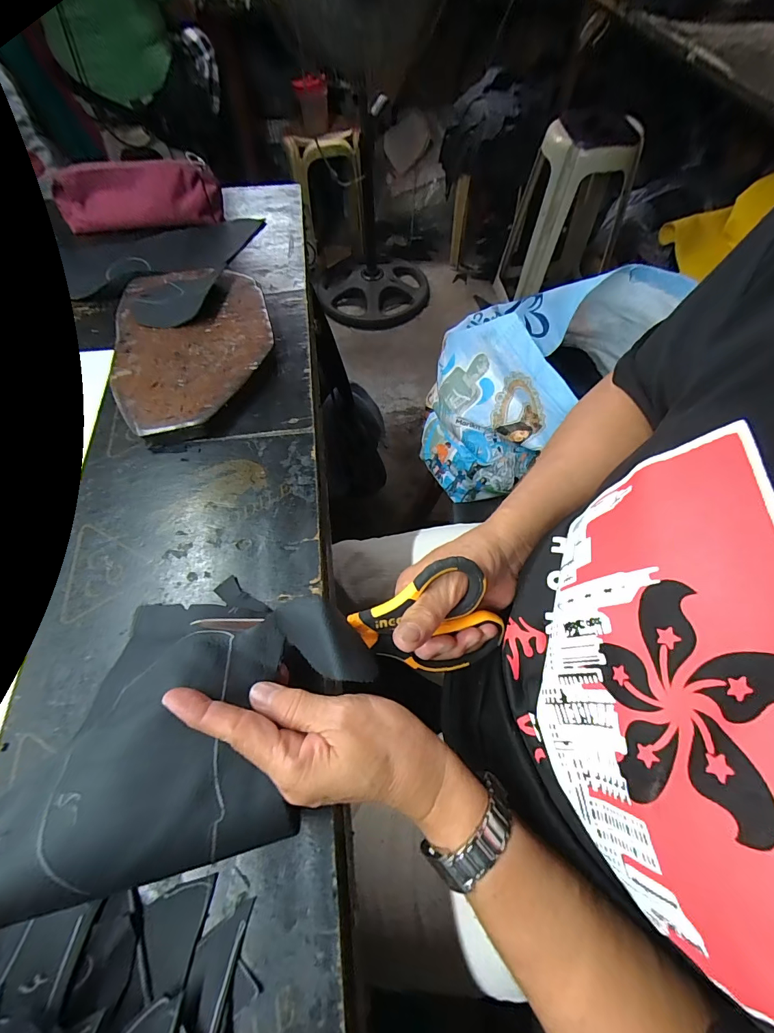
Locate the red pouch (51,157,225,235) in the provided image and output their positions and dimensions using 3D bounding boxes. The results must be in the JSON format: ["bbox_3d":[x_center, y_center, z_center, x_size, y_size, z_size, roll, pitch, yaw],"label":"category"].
[{"bbox_3d":[-0.367,-0.470,0.587,0.224,0.079,0.042,-10,61,-6],"label":"red pouch"}]

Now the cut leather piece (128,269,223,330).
[{"bbox_3d":[-0.255,-0.267,0.488,0.110,0.010,0.088,-26,63,-14],"label":"cut leather piece"}]

